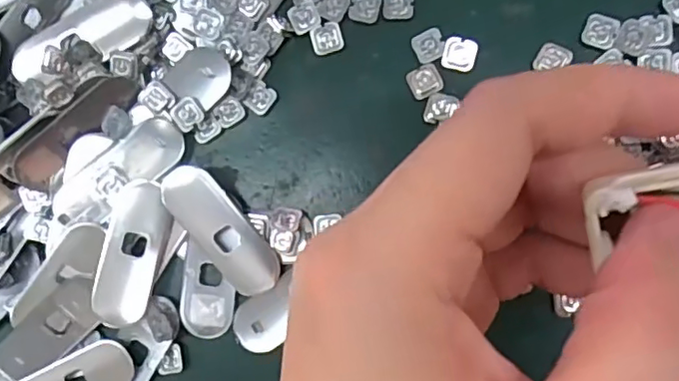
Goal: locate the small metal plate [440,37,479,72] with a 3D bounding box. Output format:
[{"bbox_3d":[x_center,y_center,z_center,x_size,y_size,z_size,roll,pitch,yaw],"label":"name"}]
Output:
[{"bbox_3d":[0.040,-0.045,0.194,0.011,0.004,0.010,9,89,9],"label":"small metal plate"}]

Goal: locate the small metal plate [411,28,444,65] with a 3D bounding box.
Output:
[{"bbox_3d":[0.030,-0.048,0.196,0.010,0.004,0.010,-22,84,7],"label":"small metal plate"}]

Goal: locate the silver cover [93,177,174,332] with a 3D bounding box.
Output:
[{"bbox_3d":[-0.071,0.022,0.201,0.020,0.004,0.050,16,90,9],"label":"silver cover"}]

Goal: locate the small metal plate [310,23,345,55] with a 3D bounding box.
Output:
[{"bbox_3d":[-0.004,-0.052,0.201,0.010,0.004,0.010,0,87,9],"label":"small metal plate"}]

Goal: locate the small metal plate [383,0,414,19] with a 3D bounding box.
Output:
[{"bbox_3d":[0.020,-0.063,0.198,0.010,0.004,0.010,0,87,9],"label":"small metal plate"}]

